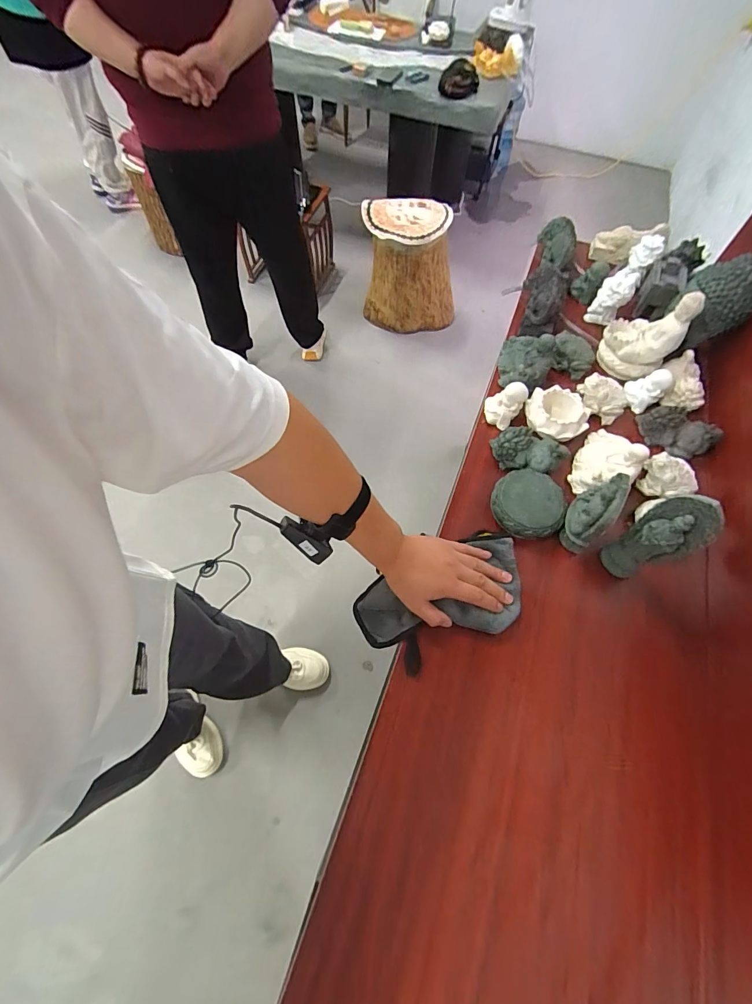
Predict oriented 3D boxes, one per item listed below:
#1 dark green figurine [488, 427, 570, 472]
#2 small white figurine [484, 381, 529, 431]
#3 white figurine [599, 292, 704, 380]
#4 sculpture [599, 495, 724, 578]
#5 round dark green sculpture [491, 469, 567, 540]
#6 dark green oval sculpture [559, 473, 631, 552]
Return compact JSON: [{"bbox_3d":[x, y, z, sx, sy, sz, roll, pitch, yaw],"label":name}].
[{"bbox_3d":[0.254,-0.086,0.661,0.116,0.050,0.064,12,63,4],"label":"dark green figurine"},{"bbox_3d":[0.226,-0.174,0.700,0.063,0.069,0.051,26,65,11],"label":"small white figurine"},{"bbox_3d":[0.493,-0.313,0.726,0.120,0.146,0.087,36,67,15],"label":"white figurine"},{"bbox_3d":[0.371,0.049,0.528,0.049,0.159,0.065,-18,65,-11],"label":"sculpture"},{"bbox_3d":[0.241,-0.001,0.618,0.111,0.038,0.111,1,63,-2],"label":"round dark green sculpture"},{"bbox_3d":[0.313,0.009,0.574,0.037,0.119,0.095,22,65,9],"label":"dark green oval sculpture"}]

